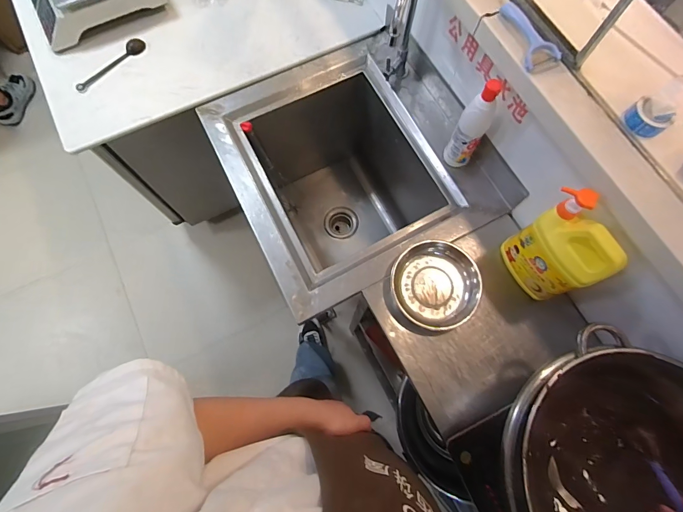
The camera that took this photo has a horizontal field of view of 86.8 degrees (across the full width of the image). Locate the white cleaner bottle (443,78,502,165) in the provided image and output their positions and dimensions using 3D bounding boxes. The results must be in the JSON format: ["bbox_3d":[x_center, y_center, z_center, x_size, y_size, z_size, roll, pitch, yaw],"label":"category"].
[{"bbox_3d":[0.279,-0.273,0.766,0.063,0.230,0.053,31,75,9],"label":"white cleaner bottle"}]

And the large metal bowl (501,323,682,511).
[{"bbox_3d":[0.440,0.348,0.570,0.392,0.156,0.376,0,73,0],"label":"large metal bowl"}]

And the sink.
[{"bbox_3d":[-0.019,-0.161,1.080,0.480,0.452,0.608,-26,75,-8],"label":"sink"}]

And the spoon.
[{"bbox_3d":[-0.603,-0.499,0.942,0.043,0.016,0.208,41,77,11],"label":"spoon"}]

